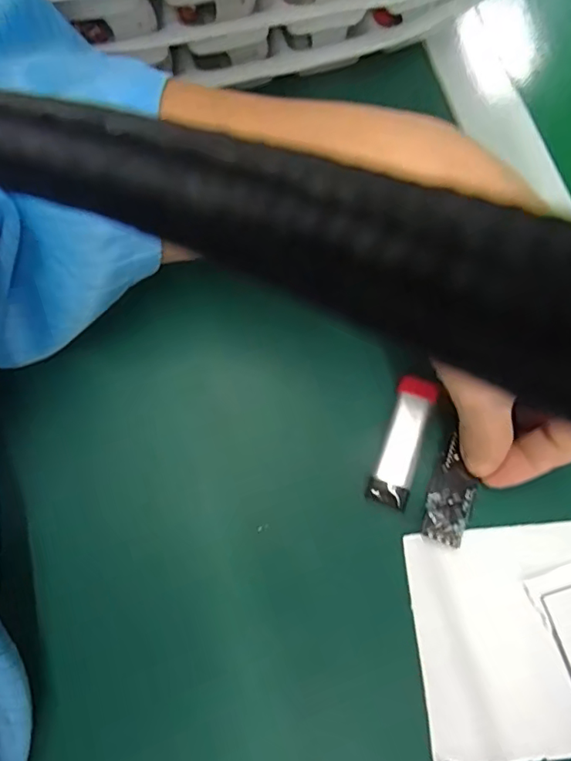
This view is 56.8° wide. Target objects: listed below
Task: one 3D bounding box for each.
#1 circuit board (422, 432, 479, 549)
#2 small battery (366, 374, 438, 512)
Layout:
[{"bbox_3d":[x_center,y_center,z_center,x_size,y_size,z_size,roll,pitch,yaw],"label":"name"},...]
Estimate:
[{"bbox_3d":[0.068,0.046,0.218,0.018,0.008,0.042,17,68,10],"label":"circuit board"},{"bbox_3d":[0.049,0.025,0.220,0.016,0.005,0.056,19,72,6],"label":"small battery"}]

